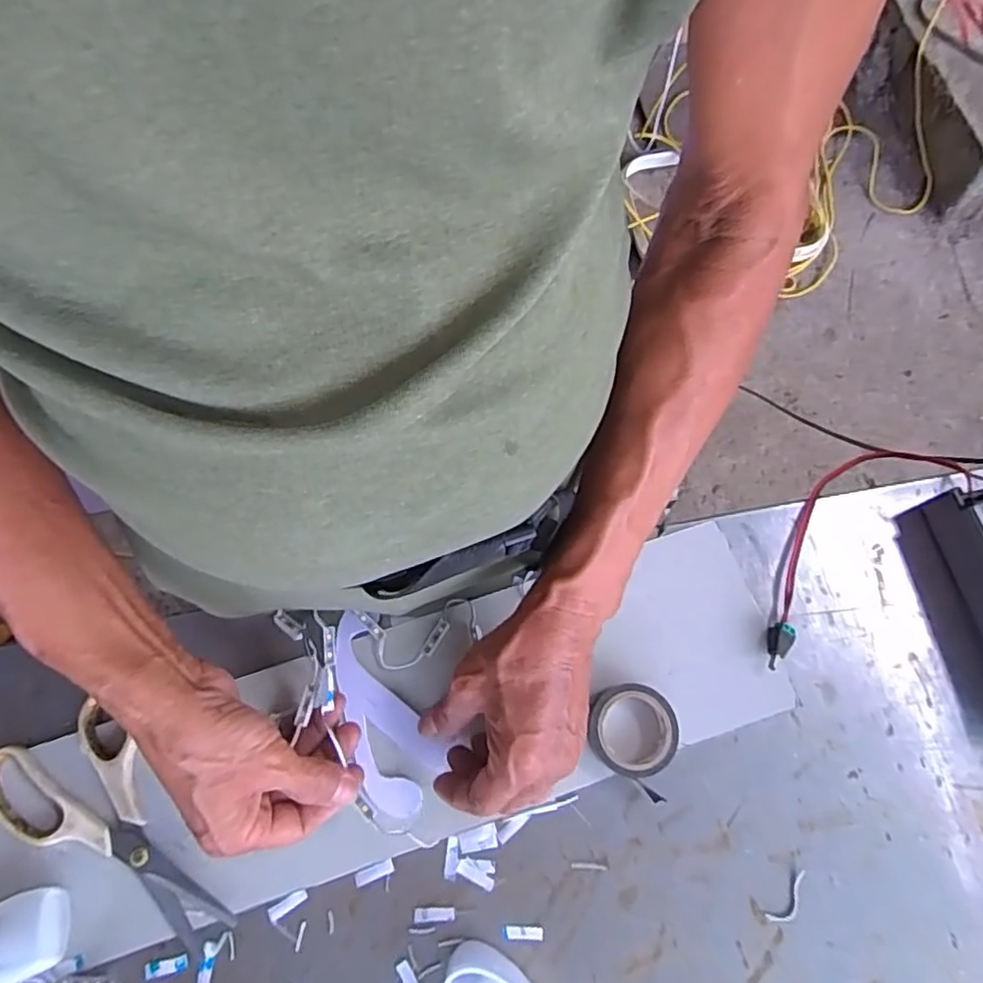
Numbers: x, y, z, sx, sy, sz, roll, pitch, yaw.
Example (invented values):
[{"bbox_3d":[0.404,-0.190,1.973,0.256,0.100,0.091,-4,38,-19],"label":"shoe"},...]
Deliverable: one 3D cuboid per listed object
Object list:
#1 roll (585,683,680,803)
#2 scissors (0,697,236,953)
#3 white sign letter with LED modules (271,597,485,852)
[{"bbox_3d":[0.092,0.162,0.419,0.060,0.024,0.063,0,72,0],"label":"roll"},{"bbox_3d":[-0.251,0.224,0.403,0.086,0.012,0.171,-36,75,-11],"label":"scissors"},{"bbox_3d":[-0.071,0.145,0.408,0.132,0.039,0.145,-5,72,-2],"label":"white sign letter with LED modules"}]

